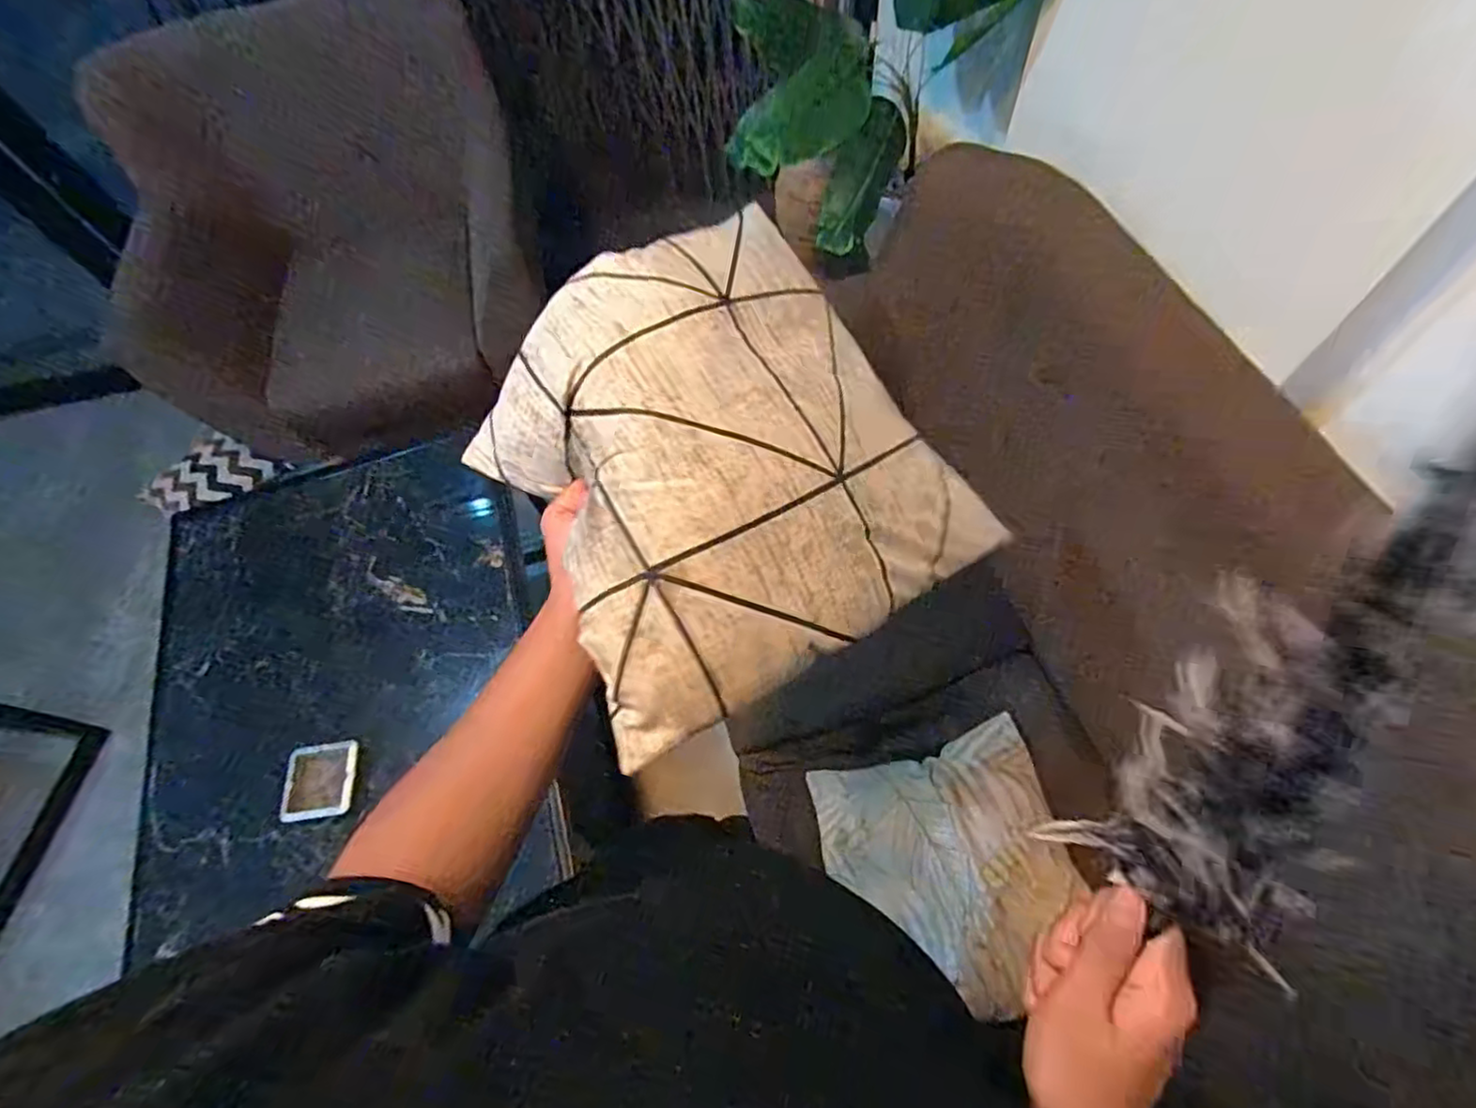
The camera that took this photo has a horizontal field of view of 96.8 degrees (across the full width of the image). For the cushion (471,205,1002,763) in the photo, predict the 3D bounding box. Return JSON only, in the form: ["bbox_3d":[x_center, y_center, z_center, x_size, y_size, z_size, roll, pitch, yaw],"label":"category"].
[{"bbox_3d":[-0.011,-0.076,0.481,0.323,0.151,0.308,-35,64,-14],"label":"cushion"}]

